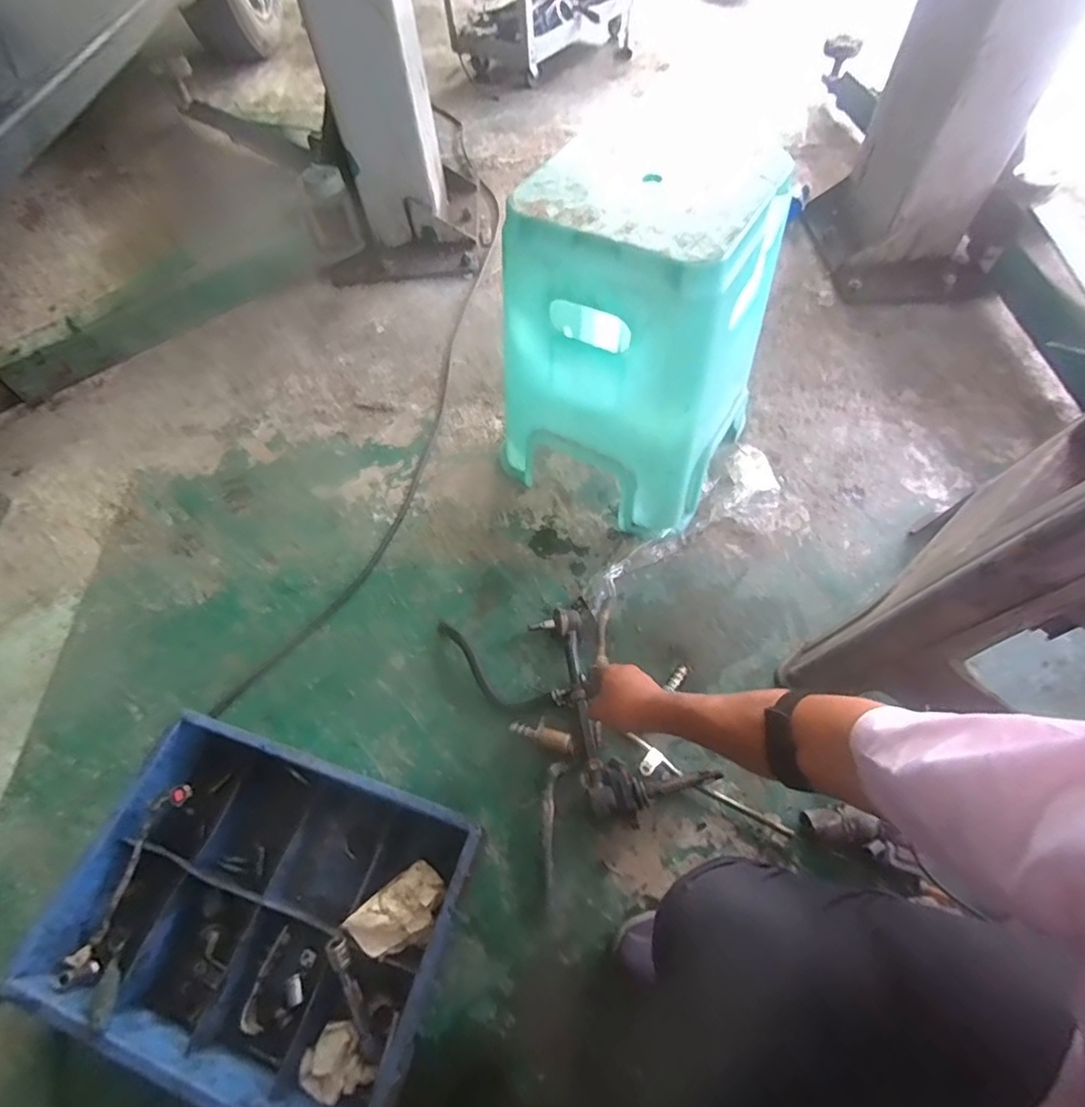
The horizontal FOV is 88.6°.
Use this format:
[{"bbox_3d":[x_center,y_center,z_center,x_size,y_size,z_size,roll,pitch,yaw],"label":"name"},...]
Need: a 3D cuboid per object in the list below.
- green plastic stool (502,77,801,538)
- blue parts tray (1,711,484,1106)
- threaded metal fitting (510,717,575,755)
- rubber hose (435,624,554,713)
[{"bbox_3d":[0.143,-0.312,0.856,0.353,0.460,0.302,22,64,14],"label":"green plastic stool"},{"bbox_3d":[-0.330,0.417,0.668,0.438,0.105,0.321,17,62,11],"label":"blue parts tray"},{"bbox_3d":[0.003,0.253,0.786,0.094,0.029,0.033,23,64,14],"label":"threaded metal fitting"},{"bbox_3d":[-0.083,0.181,0.833,0.211,0.028,0.059,29,66,18],"label":"rubber hose"}]

